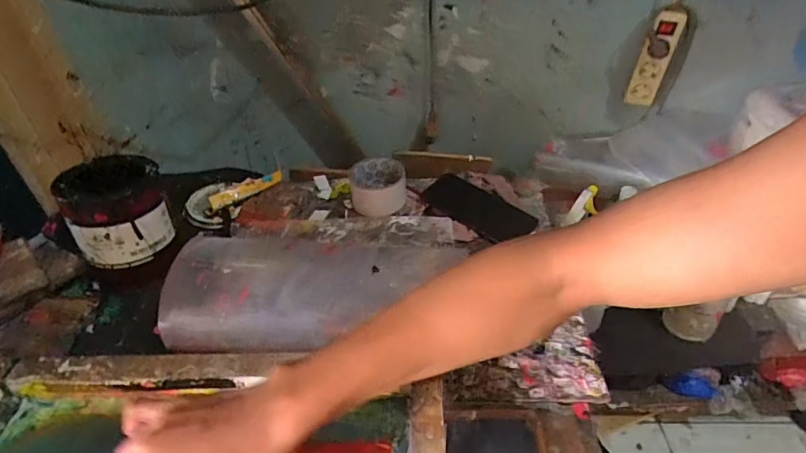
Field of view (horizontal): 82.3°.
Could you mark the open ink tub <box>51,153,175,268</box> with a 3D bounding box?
[{"bbox_3d":[-0.346,-0.025,0.561,0.107,0.105,0.100,-2,39,2],"label":"open ink tub"}]

